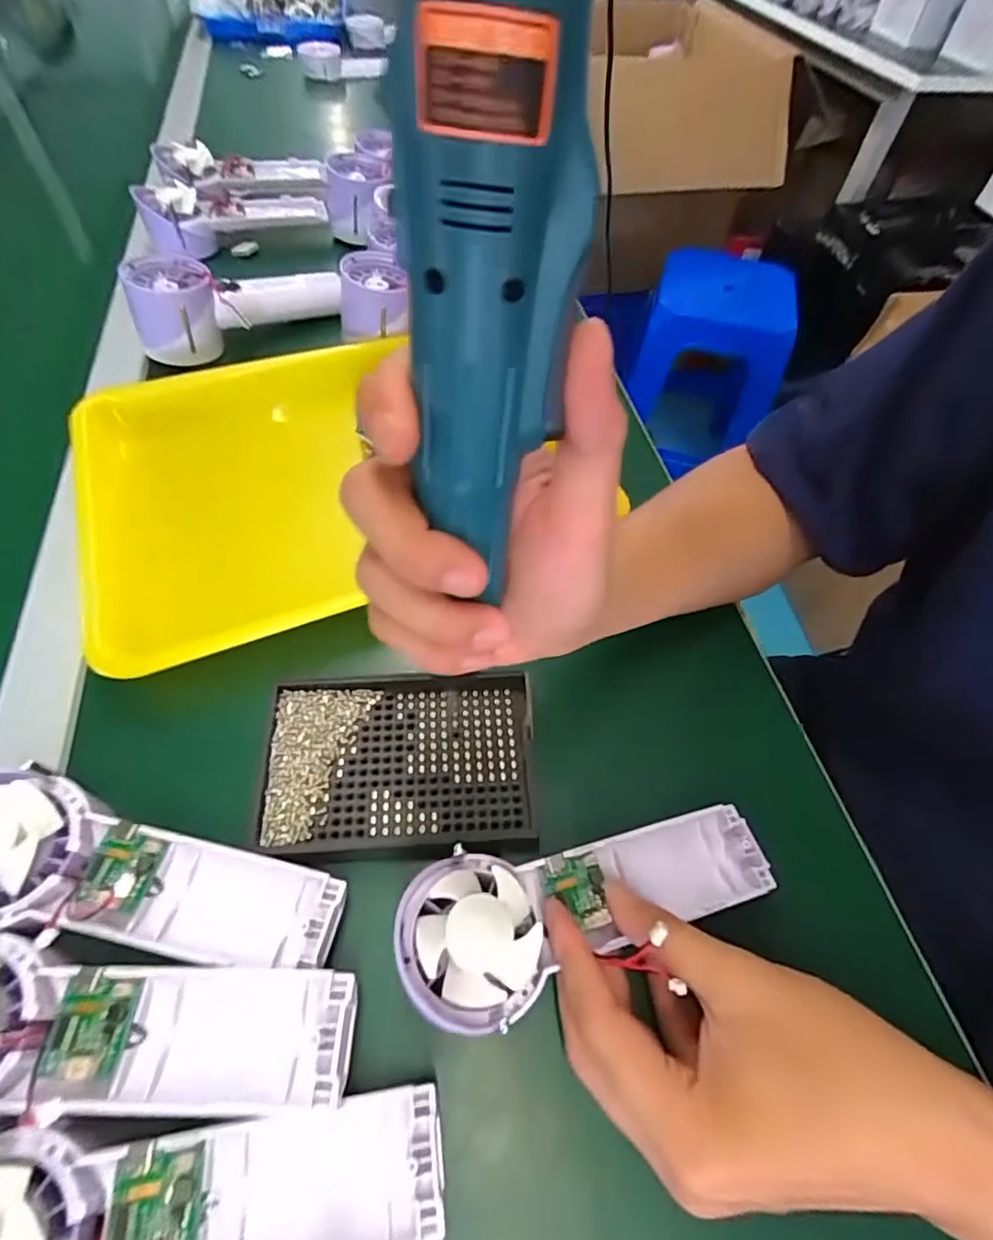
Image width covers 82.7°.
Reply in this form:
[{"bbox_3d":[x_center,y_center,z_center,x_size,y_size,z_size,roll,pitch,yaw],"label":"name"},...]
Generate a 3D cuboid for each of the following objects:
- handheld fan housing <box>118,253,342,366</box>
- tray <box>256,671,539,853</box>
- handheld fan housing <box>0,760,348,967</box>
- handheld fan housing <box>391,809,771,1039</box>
[{"bbox_3d":[-0.213,-0.266,0.477,0.171,0.061,0.063,-20,60,-16],"label":"handheld fan housing"},{"bbox_3d":[-0.048,0.069,0.291,0.133,0.011,0.088,-2,57,-5],"label":"tray"},{"bbox_3d":[-0.153,0.106,0.237,0.171,0.036,0.059,10,57,3],"label":"handheld fan housing"},{"bbox_3d":[0.045,0.121,0.245,0.170,0.032,0.062,-3,56,-23],"label":"handheld fan housing"}]

